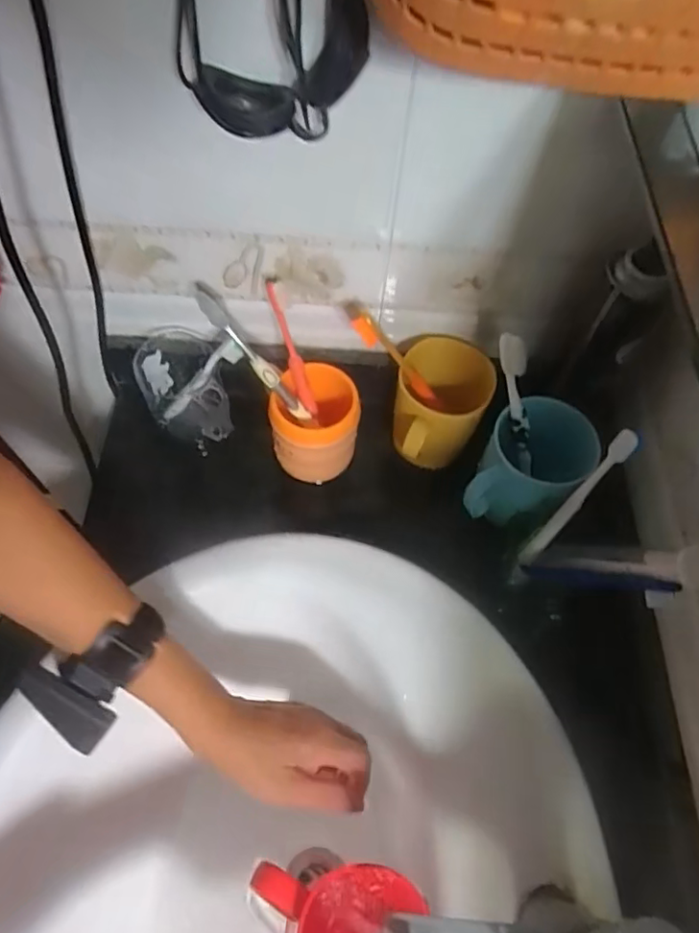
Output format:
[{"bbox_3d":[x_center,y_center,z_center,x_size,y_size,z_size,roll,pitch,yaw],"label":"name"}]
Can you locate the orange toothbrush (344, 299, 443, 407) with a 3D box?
[{"bbox_3d":[0.039,-0.091,0.501,0.016,0.157,0.014,-15,58,27],"label":"orange toothbrush"}]

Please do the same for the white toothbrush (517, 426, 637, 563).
[{"bbox_3d":[0.171,0.028,0.447,0.014,0.144,0.011,40,42,17],"label":"white toothbrush"}]

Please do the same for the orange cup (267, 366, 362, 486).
[{"bbox_3d":[-0.030,-0.039,0.534,0.073,0.084,0.073,11,62,3],"label":"orange cup"}]

